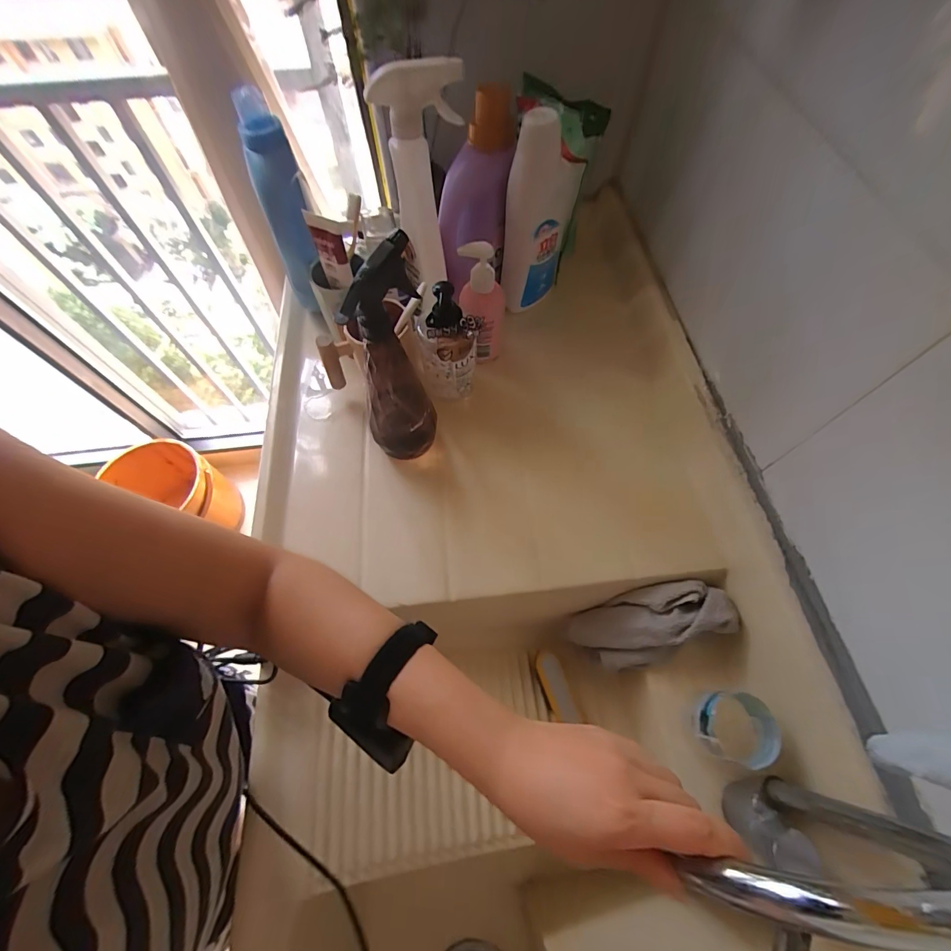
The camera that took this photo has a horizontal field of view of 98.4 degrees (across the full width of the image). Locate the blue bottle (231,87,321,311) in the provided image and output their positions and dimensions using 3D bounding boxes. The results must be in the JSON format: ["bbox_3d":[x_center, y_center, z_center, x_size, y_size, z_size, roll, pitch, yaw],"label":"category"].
[{"bbox_3d":[-0.244,-0.327,0.529,0.059,0.248,0.050,-6,41,-5],"label":"blue bottle"}]

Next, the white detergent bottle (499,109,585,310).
[{"bbox_3d":[0.085,-0.334,0.559,0.090,0.247,0.083,9,65,5],"label":"white detergent bottle"}]

